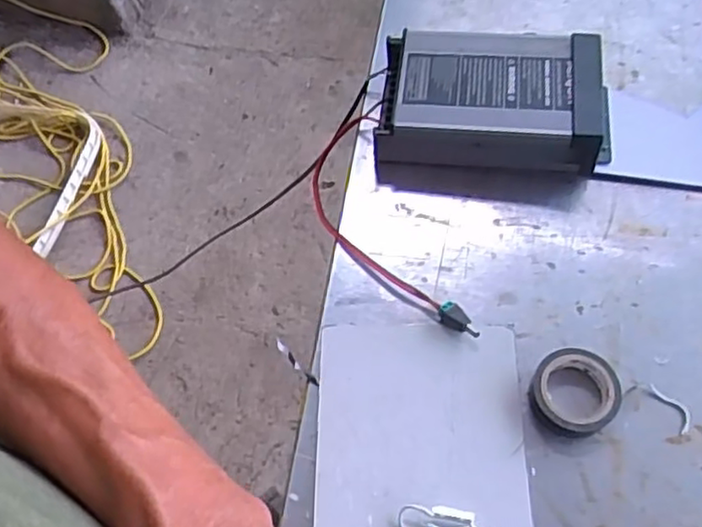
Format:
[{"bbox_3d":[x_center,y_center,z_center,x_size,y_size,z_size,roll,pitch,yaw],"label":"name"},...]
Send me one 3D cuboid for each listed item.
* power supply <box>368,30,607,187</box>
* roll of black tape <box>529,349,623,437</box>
[{"bbox_3d":[0.119,-0.127,0.557,0.189,0.053,0.129,6,62,5],"label":"power supply"},{"bbox_3d":[0.152,0.087,0.457,0.056,0.020,0.057,-1,61,1],"label":"roll of black tape"}]

